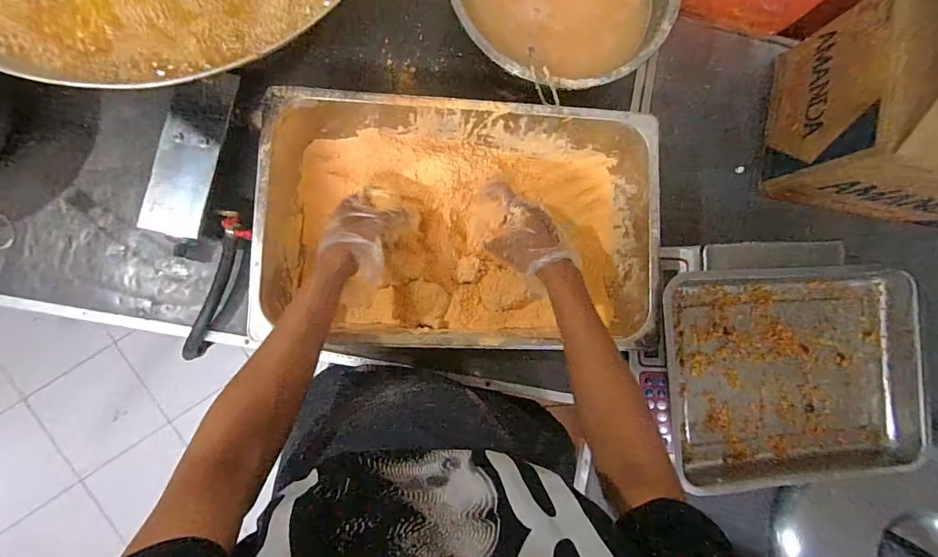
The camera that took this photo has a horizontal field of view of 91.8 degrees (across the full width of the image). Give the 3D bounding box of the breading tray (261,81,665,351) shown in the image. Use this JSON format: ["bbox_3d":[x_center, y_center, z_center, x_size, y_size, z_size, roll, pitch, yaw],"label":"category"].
[{"bbox_3d":[-0.014,-0.072,0.670,0.520,0.161,0.325,4,87,-6],"label":"breading tray"}]

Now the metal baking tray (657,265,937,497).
[{"bbox_3d":[0.455,0.143,0.648,0.391,0.054,0.304,-2,87,-6],"label":"metal baking tray"}]

